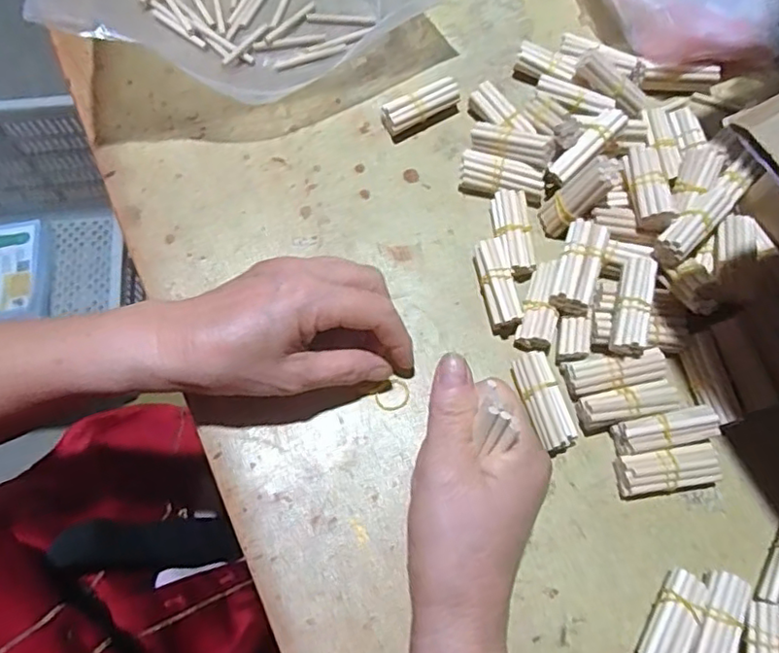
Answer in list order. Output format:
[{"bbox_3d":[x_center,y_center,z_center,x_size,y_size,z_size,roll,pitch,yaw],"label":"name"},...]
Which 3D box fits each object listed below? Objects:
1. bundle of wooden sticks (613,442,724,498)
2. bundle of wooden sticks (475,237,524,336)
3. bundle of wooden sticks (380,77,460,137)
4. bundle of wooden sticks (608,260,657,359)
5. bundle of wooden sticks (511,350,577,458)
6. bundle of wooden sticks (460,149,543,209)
[{"bbox_3d":[0.160,0.083,0.347,0.056,0.018,0.023,-9,71,-3],"label":"bundle of wooden sticks"},{"bbox_3d":[0.068,-0.025,0.380,0.019,0.023,0.057,-11,72,-4],"label":"bundle of wooden sticks"},{"bbox_3d":[0.022,-0.153,0.425,0.057,0.023,0.018,-24,73,-8],"label":"bundle of wooden sticks"},{"bbox_3d":[0.145,-0.012,0.359,0.021,0.021,0.056,15,72,5],"label":"bundle of wooden sticks"},{"bbox_3d":[0.092,0.046,0.358,0.023,0.020,0.059,-19,72,-6],"label":"bundle of wooden sticks"},{"bbox_3d":[0.075,-0.098,0.403,0.056,0.022,0.022,18,72,6],"label":"bundle of wooden sticks"}]

